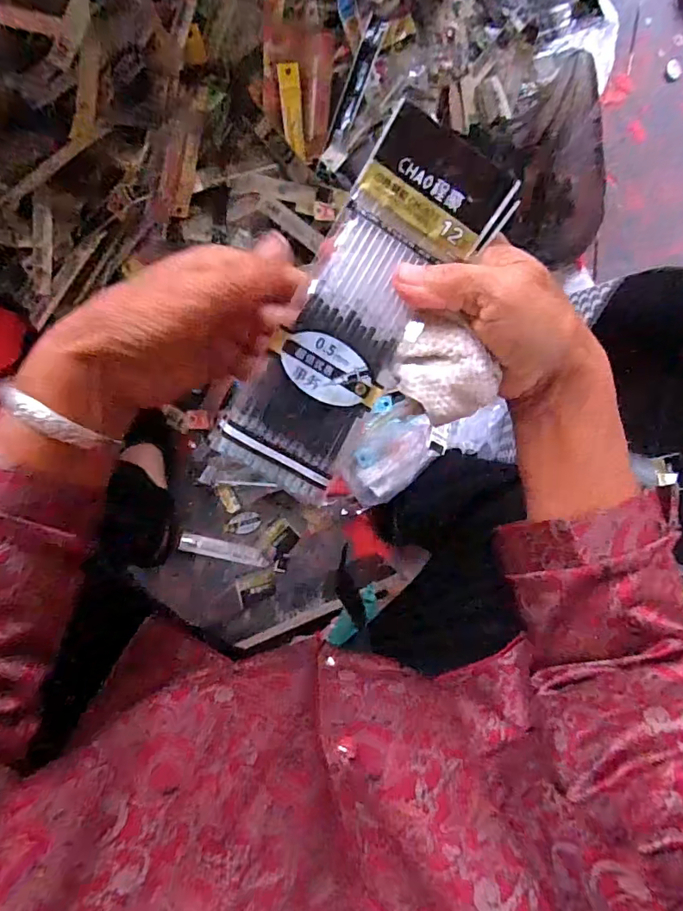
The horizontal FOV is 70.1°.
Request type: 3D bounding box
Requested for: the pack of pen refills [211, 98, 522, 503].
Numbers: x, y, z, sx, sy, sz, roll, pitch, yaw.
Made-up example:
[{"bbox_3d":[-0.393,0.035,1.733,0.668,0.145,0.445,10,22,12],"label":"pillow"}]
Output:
[{"bbox_3d":[0.008,-0.066,0.234,0.063,0.018,0.182,30,97,-8],"label":"pack of pen refills"}]

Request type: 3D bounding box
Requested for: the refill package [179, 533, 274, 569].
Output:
[{"bbox_3d":[-0.169,0.140,0.707,0.133,0.015,0.026,12,88,-9],"label":"refill package"}]

